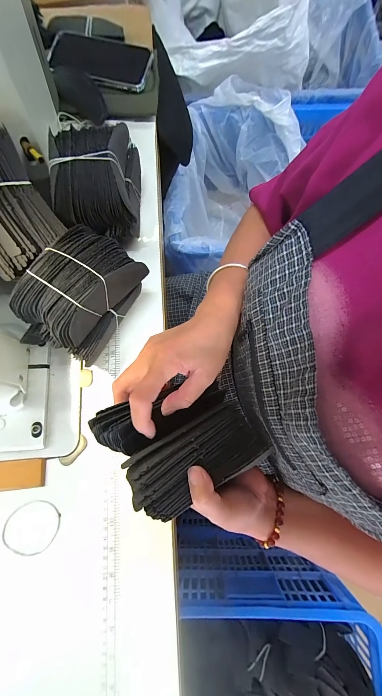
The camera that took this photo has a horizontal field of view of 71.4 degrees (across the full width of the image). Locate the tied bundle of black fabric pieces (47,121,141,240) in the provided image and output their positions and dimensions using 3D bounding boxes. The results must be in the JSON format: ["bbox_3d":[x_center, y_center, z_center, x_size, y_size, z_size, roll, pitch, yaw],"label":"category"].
[{"bbox_3d":[-0.116,-0.208,0.350,0.092,0.105,0.128,-3,78,1],"label":"tied bundle of black fabric pieces"}]

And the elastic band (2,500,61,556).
[{"bbox_3d":[-0.187,0.210,0.310,0.061,0.004,0.061,0,78,2],"label":"elastic band"}]

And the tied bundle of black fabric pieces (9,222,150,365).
[{"bbox_3d":[-0.125,-0.058,0.318,0.096,0.104,0.150,26,80,7],"label":"tied bundle of black fabric pieces"}]

